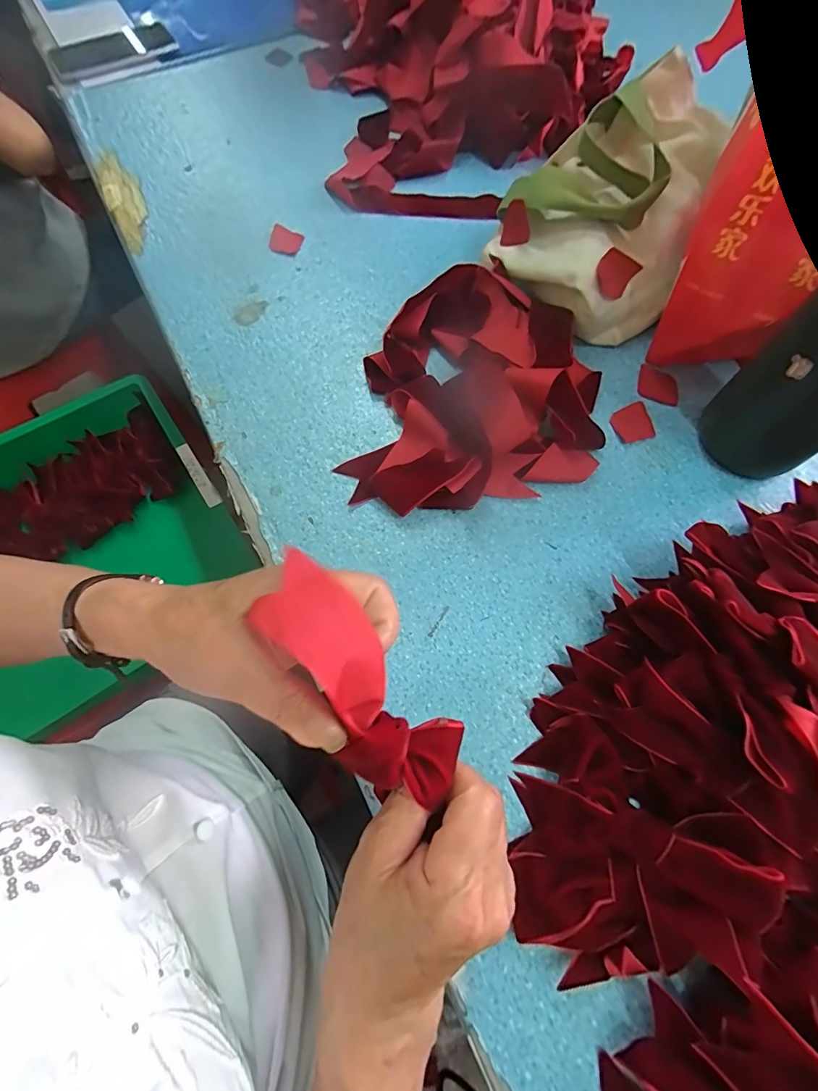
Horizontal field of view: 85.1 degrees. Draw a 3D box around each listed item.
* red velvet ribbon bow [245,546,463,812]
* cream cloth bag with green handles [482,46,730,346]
[{"bbox_3d":[-0.020,0.061,0.190,0.043,0.026,0.112,-36,99,-14],"label":"red velvet ribbon bow"},{"bbox_3d":[0.192,-0.306,0.406,0.212,0.104,0.173,-39,72,-15],"label":"cream cloth bag with green handles"}]

